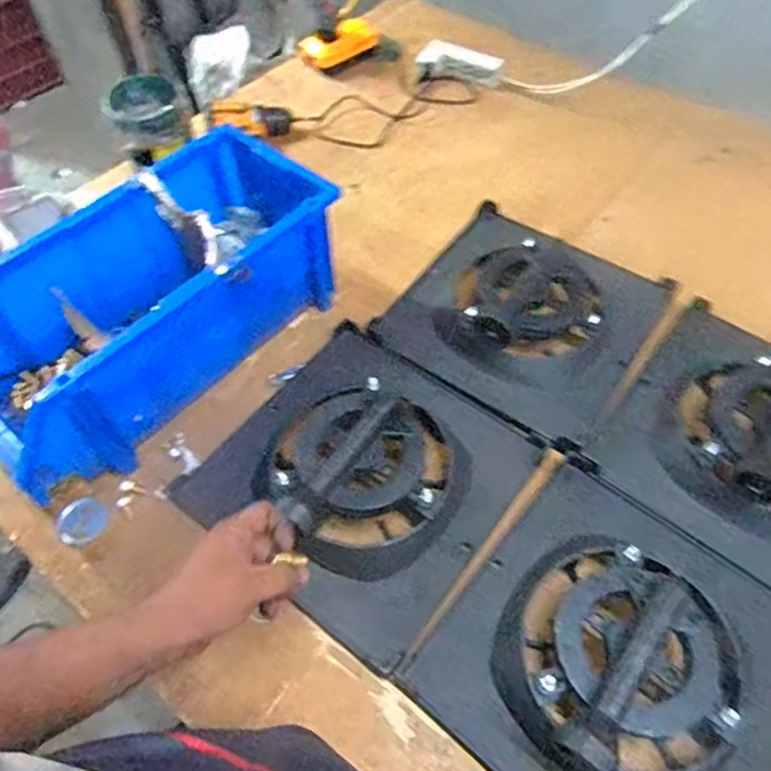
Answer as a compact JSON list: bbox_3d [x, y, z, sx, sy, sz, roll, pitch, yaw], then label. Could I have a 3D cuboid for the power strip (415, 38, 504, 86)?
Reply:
[{"bbox_3d":[0.137,-0.583,1.135,0.158,0.040,0.066,17,58,12],"label":"power strip"}]

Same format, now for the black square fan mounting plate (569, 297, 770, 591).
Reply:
[{"bbox_3d":[0.411,0.058,0.676,0.299,0.072,0.297,36,64,22],"label":"black square fan mounting plate"}]

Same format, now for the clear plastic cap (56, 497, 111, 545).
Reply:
[{"bbox_3d":[-0.330,0.146,0.678,0.054,0.005,0.052,-1,56,1],"label":"clear plastic cap"}]

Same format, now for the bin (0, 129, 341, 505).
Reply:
[{"bbox_3d":[-0.273,-0.088,0.729,0.188,0.187,0.423,36,64,22],"label":"bin"}]

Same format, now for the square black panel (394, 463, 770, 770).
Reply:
[{"bbox_3d":[0.215,0.238,0.549,0.297,0.090,0.288,36,64,22],"label":"square black panel"}]

